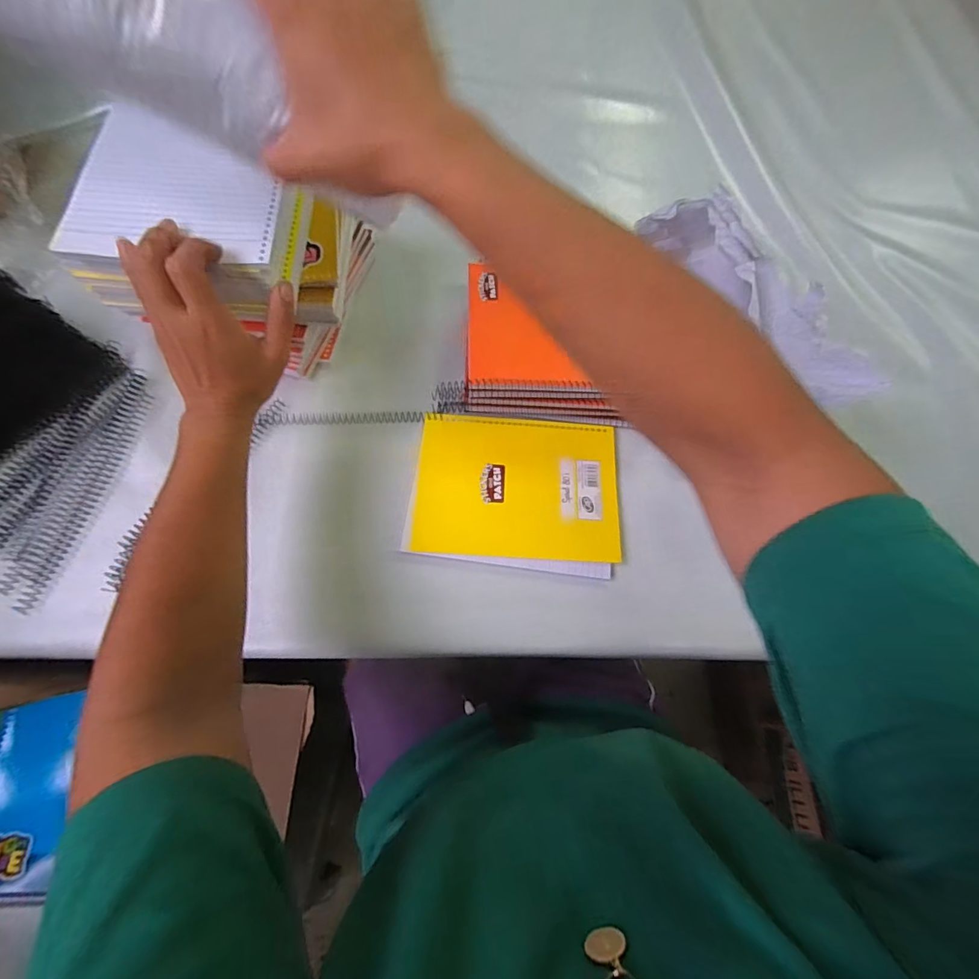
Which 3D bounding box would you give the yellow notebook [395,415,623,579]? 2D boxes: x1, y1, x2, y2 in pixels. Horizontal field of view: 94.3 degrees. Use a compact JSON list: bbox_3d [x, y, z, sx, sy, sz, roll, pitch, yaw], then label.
[{"bbox_3d":[0.027,-0.001,0.448,0.200,0.008,0.152,6,71,0],"label":"yellow notebook"}]

